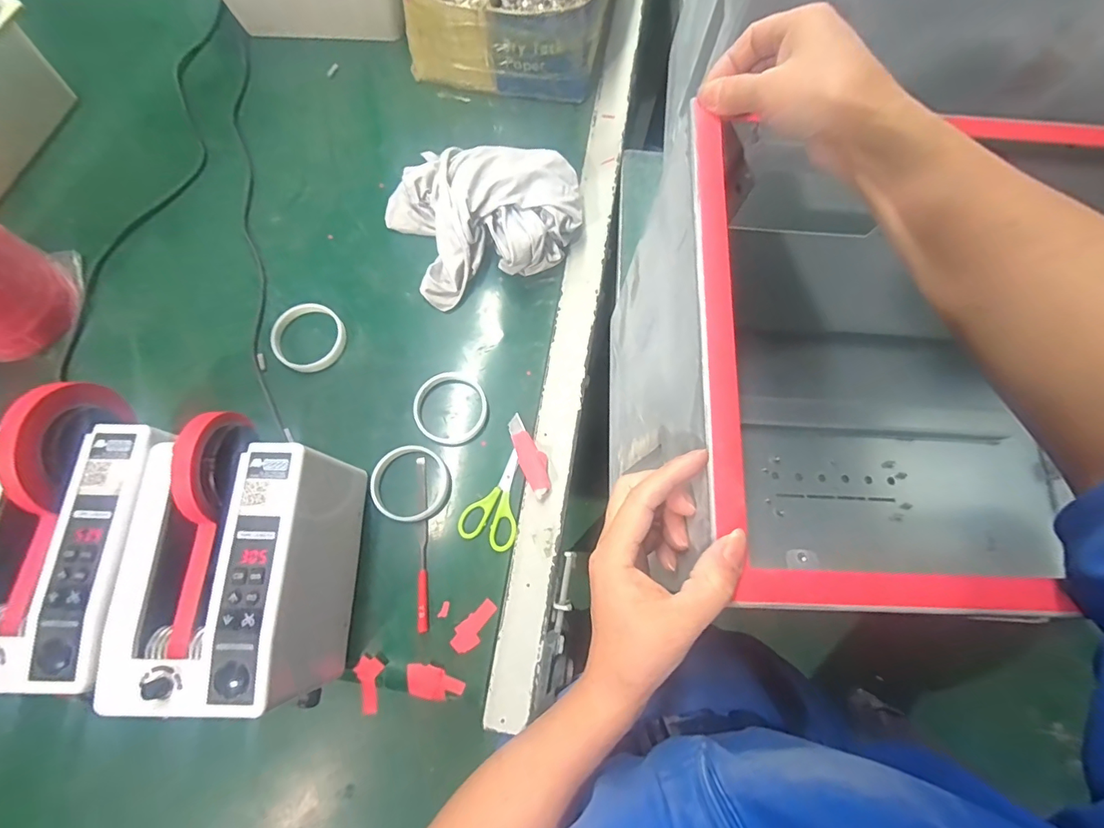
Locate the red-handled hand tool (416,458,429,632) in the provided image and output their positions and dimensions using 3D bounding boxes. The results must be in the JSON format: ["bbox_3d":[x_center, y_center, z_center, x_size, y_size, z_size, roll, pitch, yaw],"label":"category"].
[{"bbox_3d":[-0.143,0.139,0.522,0.013,0.007,0.184,-5,74,-2],"label":"red-handled hand tool"}]

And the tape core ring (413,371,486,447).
[{"bbox_3d":[-0.119,-0.008,0.553,0.082,0.011,0.089,0,74,0],"label":"tape core ring"}]

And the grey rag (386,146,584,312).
[{"bbox_3d":[-0.084,-0.253,0.590,0.235,0.076,0.185,-18,75,-5],"label":"grey rag"}]

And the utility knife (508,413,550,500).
[{"bbox_3d":[-0.025,0.045,0.538,0.029,0.018,0.098,-23,76,-7],"label":"utility knife"}]

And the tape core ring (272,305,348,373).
[{"bbox_3d":[-0.297,-0.095,0.575,0.086,0.011,0.083,0,74,0],"label":"tape core ring"}]

